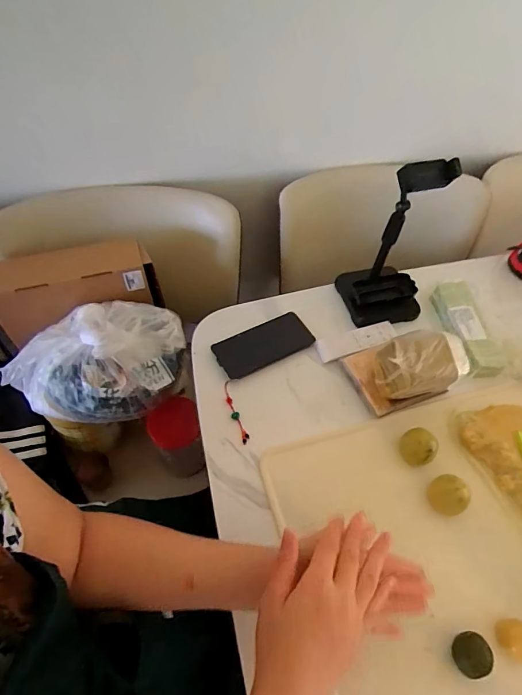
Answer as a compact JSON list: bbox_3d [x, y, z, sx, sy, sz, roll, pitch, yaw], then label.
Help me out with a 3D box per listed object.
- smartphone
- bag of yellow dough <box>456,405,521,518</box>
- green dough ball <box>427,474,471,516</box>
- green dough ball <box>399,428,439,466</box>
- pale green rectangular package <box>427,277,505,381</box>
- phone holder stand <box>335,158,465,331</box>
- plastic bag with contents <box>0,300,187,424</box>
[{"bbox_3d":[0.005,-0.006,0.636,0.157,0.009,0.072,-24,60,-19],"label":"smartphone"},{"bbox_3d":[0.366,0.147,0.536,0.118,0.026,0.168,-22,60,-18],"label":"bag of yellow dough"},{"bbox_3d":[0.242,0.192,0.504,0.042,0.041,0.046,2,55,-2],"label":"green dough ball"},{"bbox_3d":[0.218,0.137,0.539,0.047,0.038,0.054,28,58,15],"label":"green dough ball"},{"bbox_3d":[0.351,-0.035,0.665,0.066,0.039,0.175,-6,56,-7],"label":"pale green rectangular package"},{"bbox_3d":[0.215,-0.157,0.609,0.126,0.239,0.114,-9,56,-9],"label":"phone holder stand"},{"bbox_3d":[-0.253,0.017,0.619,0.261,0.180,0.167,-34,64,-23],"label":"plastic bag with contents"}]

